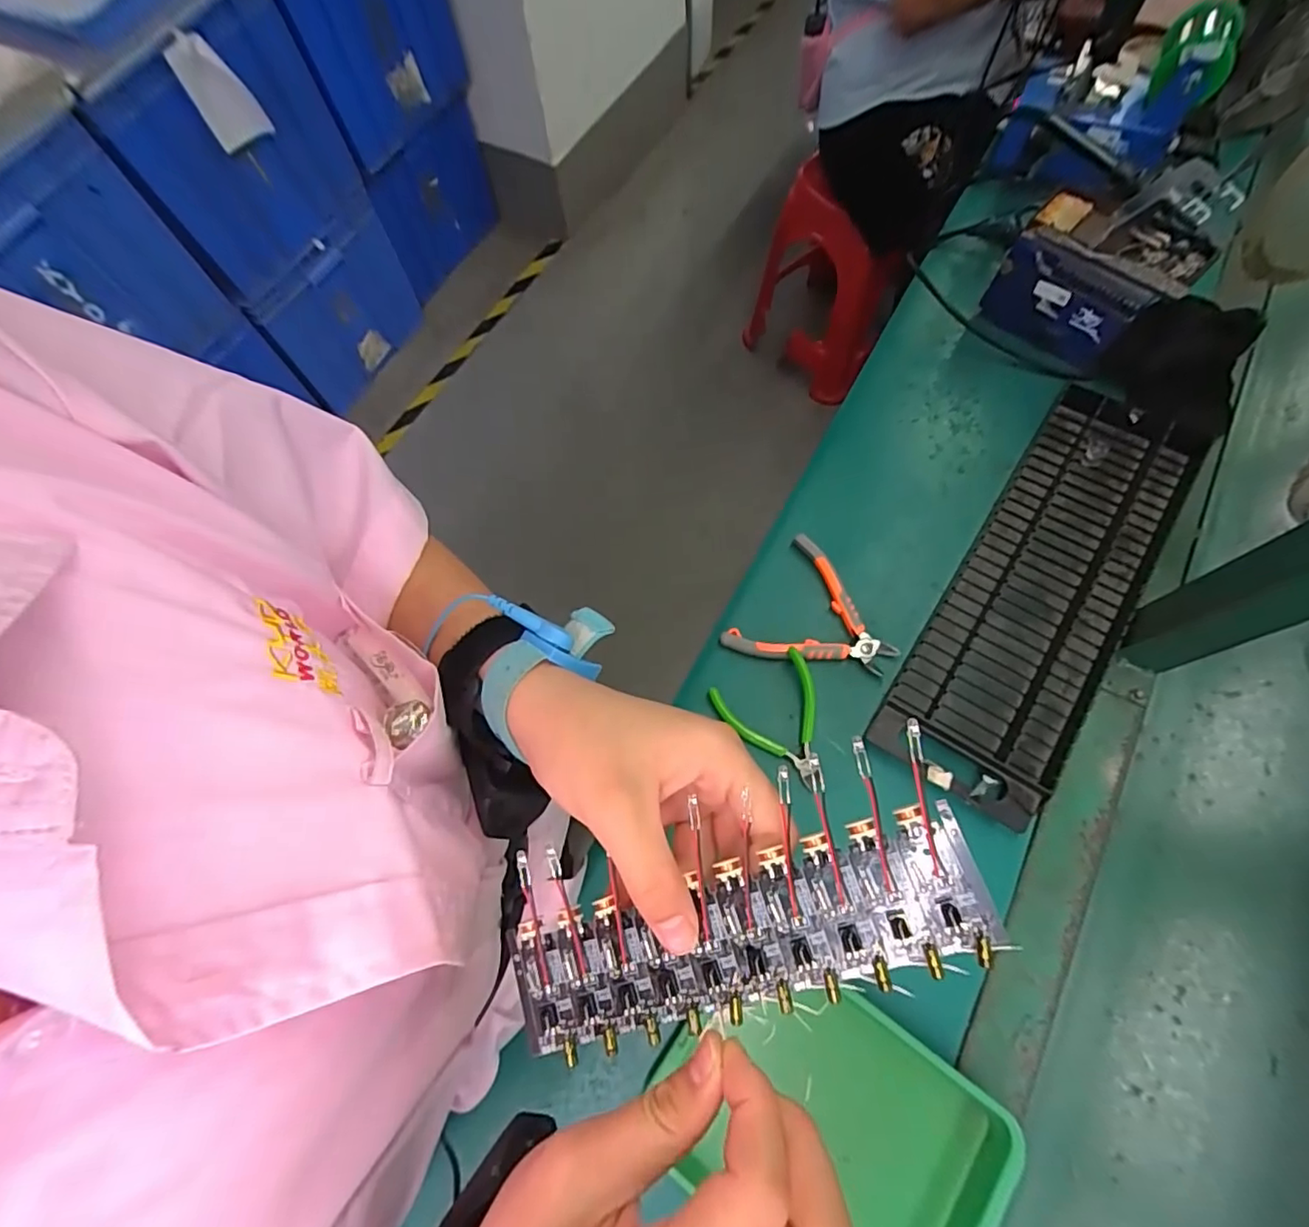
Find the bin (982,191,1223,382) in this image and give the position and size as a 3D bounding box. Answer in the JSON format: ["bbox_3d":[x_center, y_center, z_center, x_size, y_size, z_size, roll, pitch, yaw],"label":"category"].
[{"bbox_3d":[0.443,-0.338,0.595,0.153,0.107,0.090,41,76,17],"label":"bin"}]

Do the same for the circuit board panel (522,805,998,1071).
[{"bbox_3d":[0.025,0.109,0.194,0.160,0.005,0.044,-23,70,12],"label":"circuit board panel"}]

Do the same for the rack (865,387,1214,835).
[{"bbox_3d":[0.352,-0.024,0.520,0.137,0.030,0.412,32,72,15],"label":"rack"}]

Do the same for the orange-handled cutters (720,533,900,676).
[{"bbox_3d":[0.152,0.013,0.539,0.131,0.024,0.130,36,73,16],"label":"orange-handled cutters"}]

